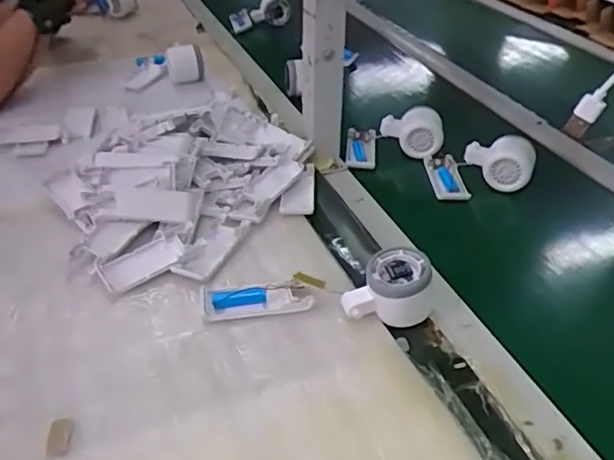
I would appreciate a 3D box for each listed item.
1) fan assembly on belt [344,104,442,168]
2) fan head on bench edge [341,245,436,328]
[{"bbox_3d":[0.120,-0.121,0.809,0.139,0.053,0.075,-17,36,3],"label":"fan assembly on belt"},{"bbox_3d":[0.076,0.052,0.542,0.080,0.056,0.055,7,36,10],"label":"fan head on bench edge"}]

